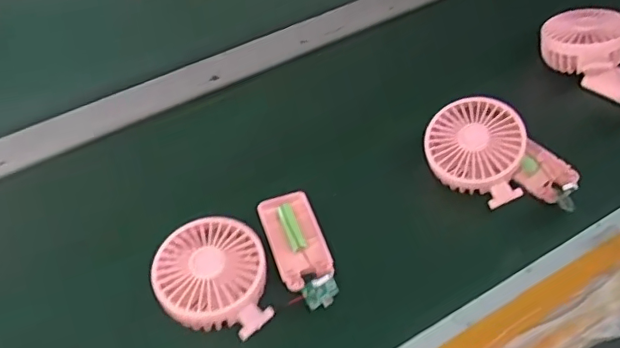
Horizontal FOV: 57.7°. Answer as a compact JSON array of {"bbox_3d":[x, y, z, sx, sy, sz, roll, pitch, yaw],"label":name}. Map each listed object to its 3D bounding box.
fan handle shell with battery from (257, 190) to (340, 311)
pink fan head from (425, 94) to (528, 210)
[{"bbox_3d":[-0.010,0.061,0.494,0.047,0.020,0.119,-16,53,-11],"label":"fan handle shell with battery"},{"bbox_3d":[0.156,-0.026,0.529,0.093,0.031,0.089,22,81,29],"label":"pink fan head"}]

